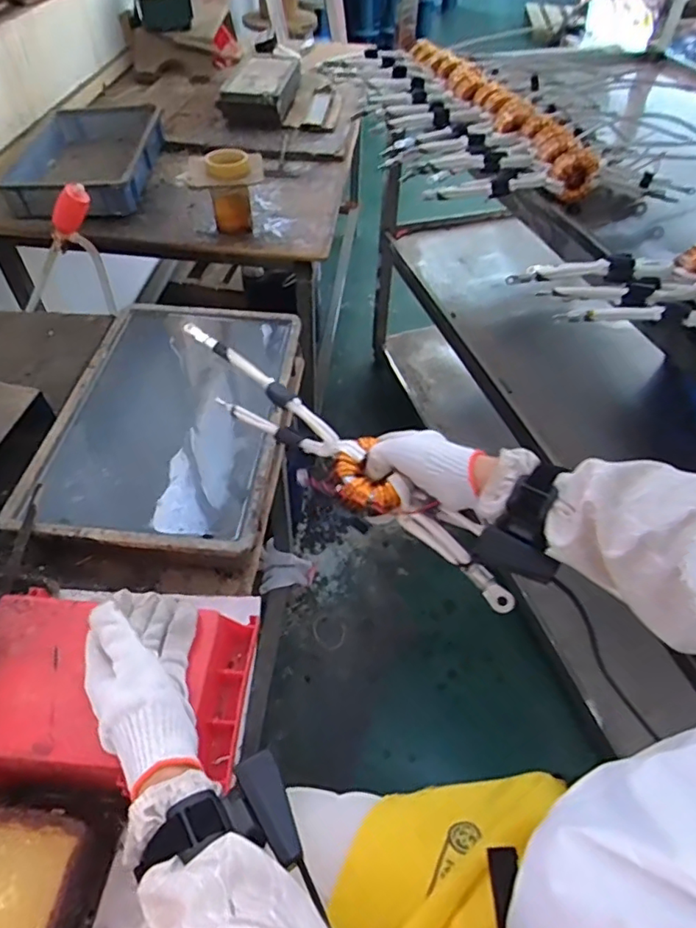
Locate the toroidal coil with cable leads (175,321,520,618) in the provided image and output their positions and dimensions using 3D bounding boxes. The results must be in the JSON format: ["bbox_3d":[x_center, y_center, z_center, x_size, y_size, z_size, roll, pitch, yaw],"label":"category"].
[{"bbox_3d":[-0.016,0.000,0.565,0.439,0.060,0.061,39,59,15],"label":"toroidal coil with cable leads"}]

